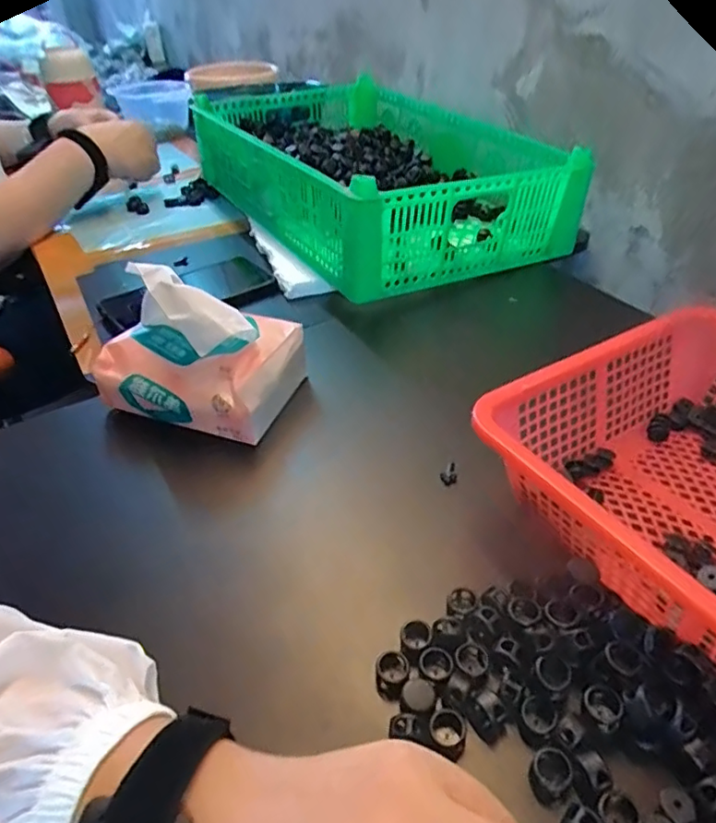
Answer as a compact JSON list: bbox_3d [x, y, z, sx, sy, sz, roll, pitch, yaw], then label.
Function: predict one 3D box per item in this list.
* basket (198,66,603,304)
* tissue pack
[{"bbox_3d":[0.011,-0.301,0.734,0.293,0.111,0.466,-22,43,-22],"label":"basket"},{"bbox_3d":[-0.122,-0.050,0.439,0.136,0.100,0.096,10,41,14],"label":"tissue pack"}]

